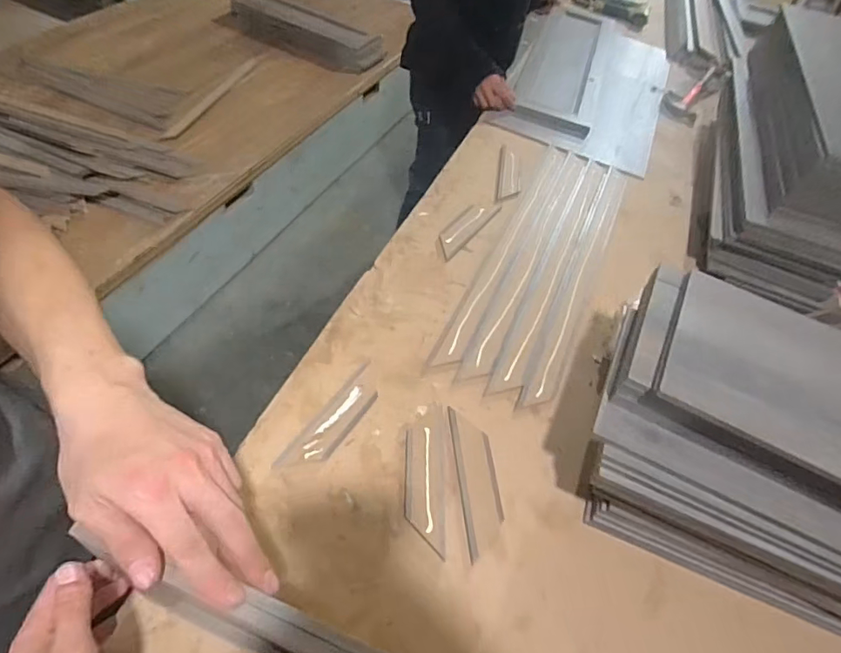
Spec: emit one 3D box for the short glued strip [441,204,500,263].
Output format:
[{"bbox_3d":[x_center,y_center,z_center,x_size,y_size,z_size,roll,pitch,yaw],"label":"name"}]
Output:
[{"bbox_3d":[0.081,-0.175,0.886,0.046,0.005,0.162,35,56,16],"label":"short glued strip"}]

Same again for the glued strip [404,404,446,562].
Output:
[{"bbox_3d":[0.005,0.176,0.605,0.046,0.006,0.177,5,53,-5],"label":"glued strip"}]

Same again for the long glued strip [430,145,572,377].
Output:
[{"bbox_3d":[0.164,-0.167,0.896,0.050,0.006,0.633,25,54,10],"label":"long glued strip"}]

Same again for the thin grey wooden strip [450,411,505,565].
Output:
[{"bbox_3d":[0.069,0.183,0.610,0.046,0.006,0.176,0,54,-9],"label":"thin grey wooden strip"}]

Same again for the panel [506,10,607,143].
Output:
[{"bbox_3d":[0.357,-0.683,1.292,0.231,0.034,0.567,17,53,4],"label":"panel"}]

